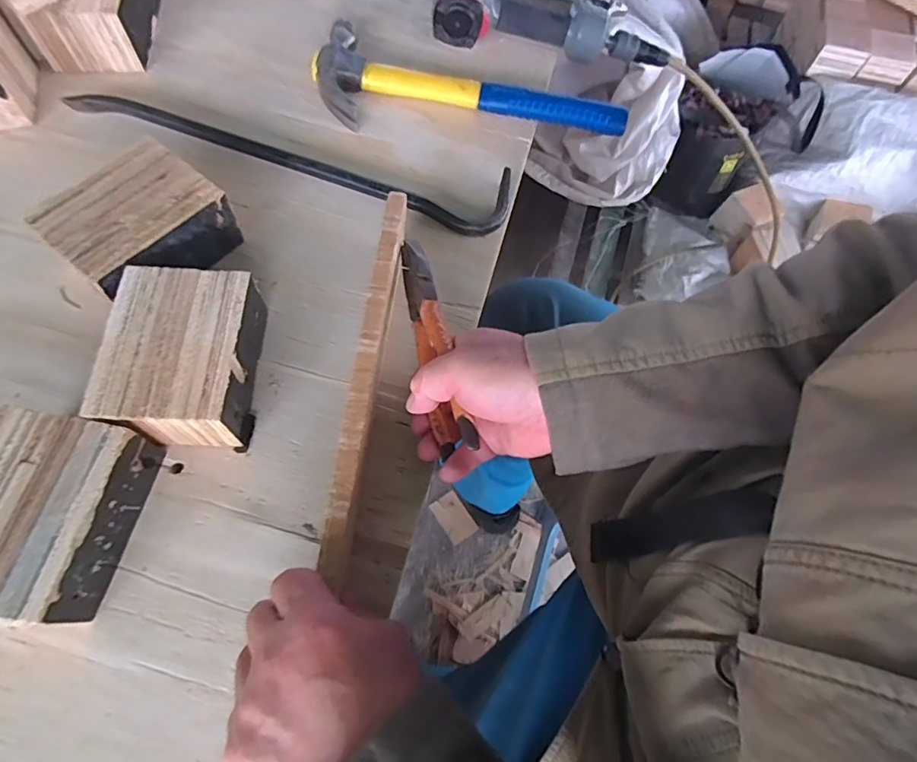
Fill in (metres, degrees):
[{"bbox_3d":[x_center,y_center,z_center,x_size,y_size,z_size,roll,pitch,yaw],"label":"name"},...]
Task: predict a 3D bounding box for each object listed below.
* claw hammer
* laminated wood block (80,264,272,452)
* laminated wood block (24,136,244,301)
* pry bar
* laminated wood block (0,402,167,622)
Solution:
[{"bbox_3d":[0.015,-0.314,0.559,0.323,0.028,0.120,3,68,-2],"label":"claw hammer"},{"bbox_3d":[-0.206,-0.015,0.402,0.097,0.064,0.126,0,68,-3],"label":"laminated wood block"},{"bbox_3d":[-0.262,-0.125,0.442,0.104,0.063,0.121,39,71,12],"label":"laminated wood block"},{"bbox_3d":[-0.166,-0.215,0.507,0.434,0.023,0.070,13,68,2],"label":"pry bar"},{"bbox_3d":[-0.274,0.090,0.353,0.098,0.065,0.126,13,68,2],"label":"laminated wood block"}]

